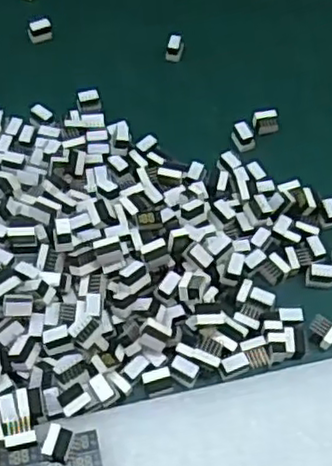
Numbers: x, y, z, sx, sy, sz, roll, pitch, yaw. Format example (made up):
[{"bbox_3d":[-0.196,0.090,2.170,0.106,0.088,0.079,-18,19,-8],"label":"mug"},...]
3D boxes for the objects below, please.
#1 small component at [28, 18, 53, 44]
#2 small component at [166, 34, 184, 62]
[{"bbox_3d":[-0.077,-0.124,0.406,0.015,0.009,0.010,-9,59,-10],"label":"small component"},{"bbox_3d":[0.005,-0.113,0.407,0.010,0.015,0.008,6,57,-1],"label":"small component"}]

